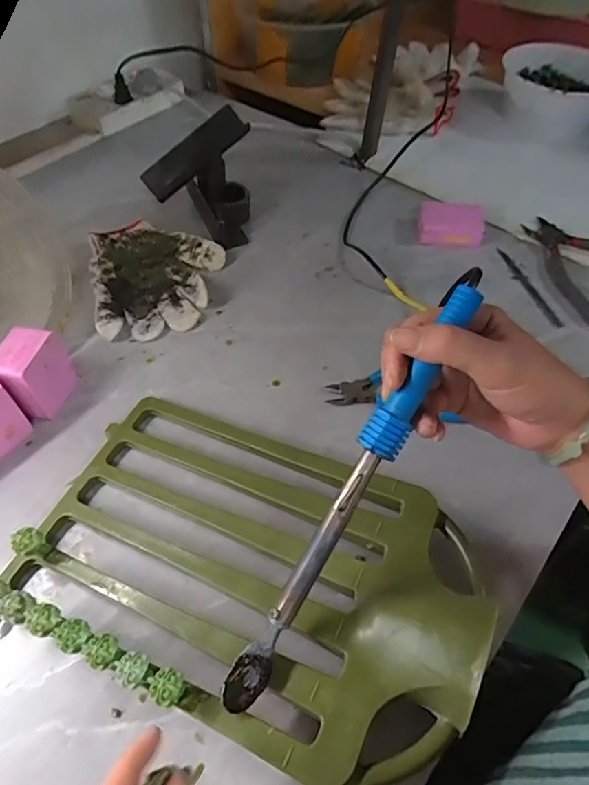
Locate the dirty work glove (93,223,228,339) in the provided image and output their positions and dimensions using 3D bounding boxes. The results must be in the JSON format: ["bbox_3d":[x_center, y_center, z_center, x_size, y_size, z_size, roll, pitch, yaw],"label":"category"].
[{"bbox_3d":[-0.156,-0.142,0.600,0.146,0.017,0.191,-13,54,-10],"label":"dirty work glove"}]

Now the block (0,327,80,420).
[{"bbox_3d":[-0.238,-0.015,0.473,0.044,0.072,0.063,11,53,8],"label":"block"}]

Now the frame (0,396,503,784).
[{"bbox_3d":[-0.038,0.114,0.373,0.331,0.071,0.214,20,55,14],"label":"frame"}]

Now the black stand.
[{"bbox_3d":[-0.112,-0.262,0.632,0.121,0.118,0.106,15,54,11],"label":"black stand"}]

